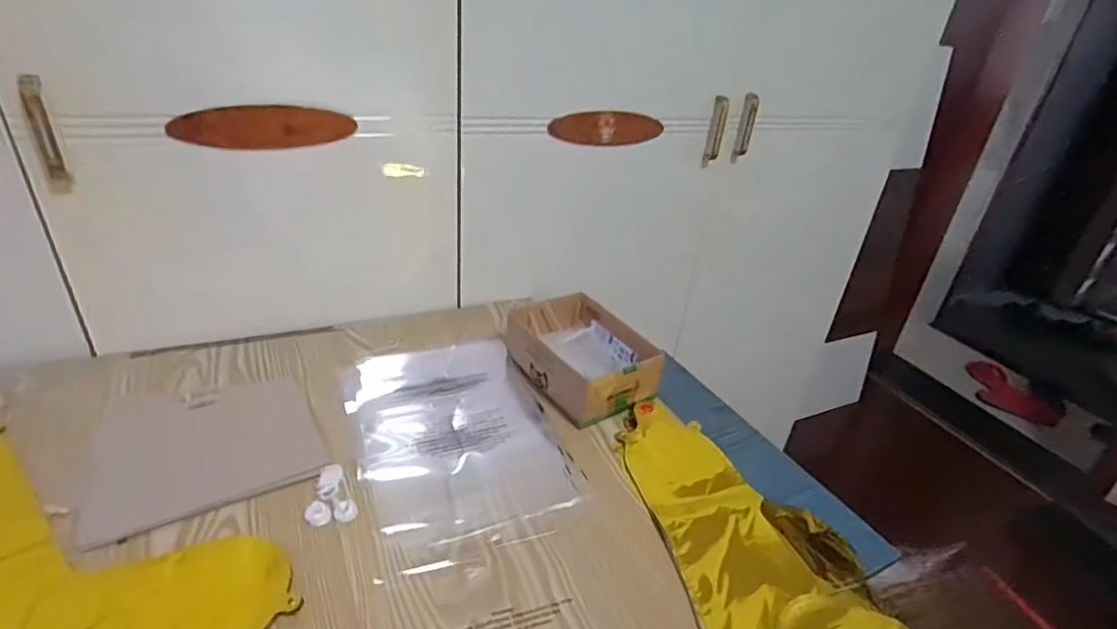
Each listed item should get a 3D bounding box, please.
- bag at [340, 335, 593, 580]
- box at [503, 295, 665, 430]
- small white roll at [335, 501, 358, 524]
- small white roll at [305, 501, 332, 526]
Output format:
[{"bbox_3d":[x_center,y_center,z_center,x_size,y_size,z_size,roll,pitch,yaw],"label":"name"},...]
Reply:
[{"bbox_3d":[-0.112,0.127,0.619,0.206,0.012,0.308,-8,32,-23],"label":"bag"},{"bbox_3d":[0.032,0.051,0.718,0.136,0.068,0.182,-17,37,-35],"label":"box"},{"bbox_3d":[-0.195,0.179,0.511,0.020,0.009,0.018,-4,31,-17],"label":"small white roll"},{"bbox_3d":[-0.218,0.180,0.508,0.021,0.011,0.021,-13,35,-29],"label":"small white roll"}]

